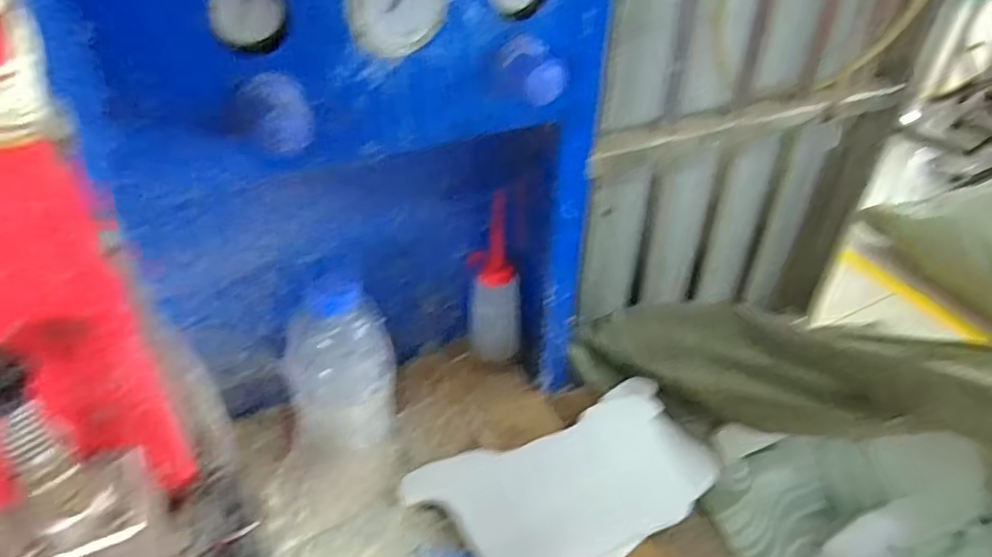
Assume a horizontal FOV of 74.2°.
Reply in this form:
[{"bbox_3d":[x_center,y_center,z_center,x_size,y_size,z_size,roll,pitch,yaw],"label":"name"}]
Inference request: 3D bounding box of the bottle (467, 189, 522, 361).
[{"bbox_3d":[-0.001,0.005,0.655,0.044,0.176,0.051,-16,44,-22],"label":"bottle"}]

